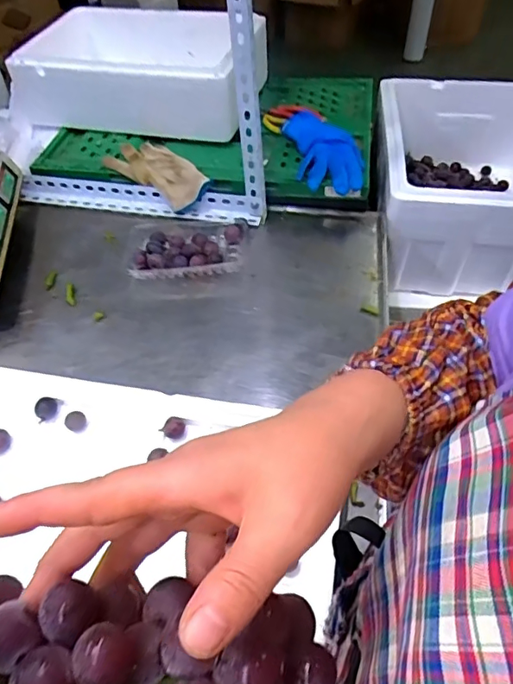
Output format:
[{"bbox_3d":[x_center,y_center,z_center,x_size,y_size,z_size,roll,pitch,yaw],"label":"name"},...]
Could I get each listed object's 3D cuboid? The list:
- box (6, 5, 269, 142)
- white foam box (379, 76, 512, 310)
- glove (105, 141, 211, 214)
[{"bbox_3d":[-0.232,-0.512,0.959,0.461,0.117,0.253,9,53,10],"label":"box"},{"bbox_3d":[0.405,-0.289,0.941,0.359,0.225,0.412,3,52,6],"label":"white foam box"},{"bbox_3d":[-0.170,-0.277,0.870,0.100,0.063,0.188,-35,57,-24],"label":"glove"}]

